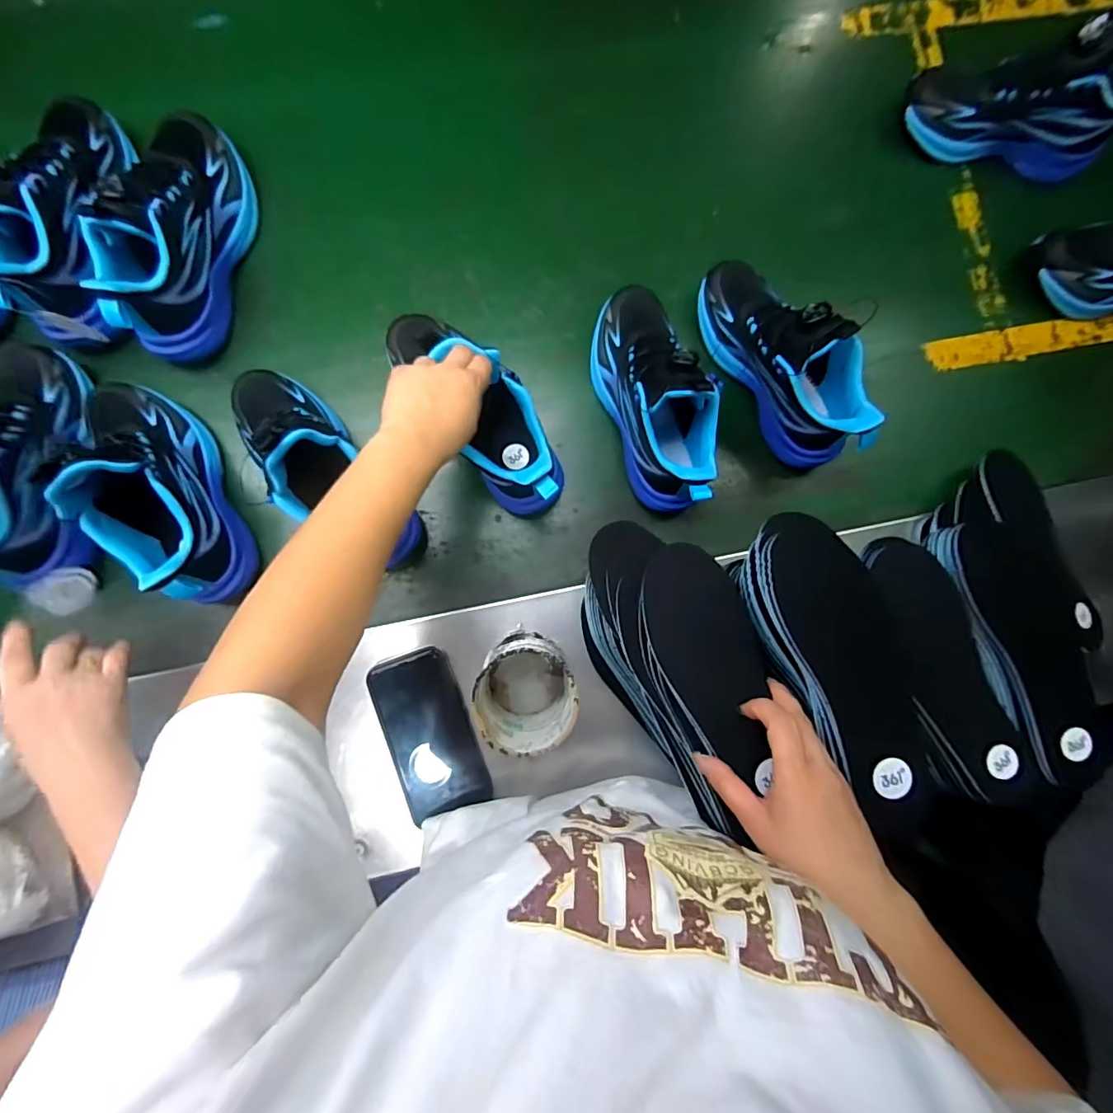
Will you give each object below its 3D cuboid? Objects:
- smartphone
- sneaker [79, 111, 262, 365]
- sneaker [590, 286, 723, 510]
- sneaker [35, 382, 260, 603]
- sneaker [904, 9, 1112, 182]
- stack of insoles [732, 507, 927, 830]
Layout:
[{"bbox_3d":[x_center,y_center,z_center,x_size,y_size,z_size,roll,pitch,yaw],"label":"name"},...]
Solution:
[{"bbox_3d":[-0.123,0.169,0.482,0.076,0.017,0.152,-20,90,-3],"label":"smartphone"},{"bbox_3d":[-0.373,-0.326,0.490,0.088,0.121,0.246,10,89,-3],"label":"sneaker"},{"bbox_3d":[0.098,-0.165,0.493,0.085,0.121,0.231,-18,90,-3],"label":"sneaker"},{"bbox_3d":[-0.370,-0.067,0.454,0.078,0.120,0.226,-19,90,-3],"label":"sneaker"},{"bbox_3d":[0.534,-0.506,0.560,0.252,0.130,0.085,3,89,-3],"label":"sneaker"},{"bbox_3d":[0.209,0.078,0.362,0.085,0.045,0.219,-14,71,-6],"label":"stack of insoles"}]

